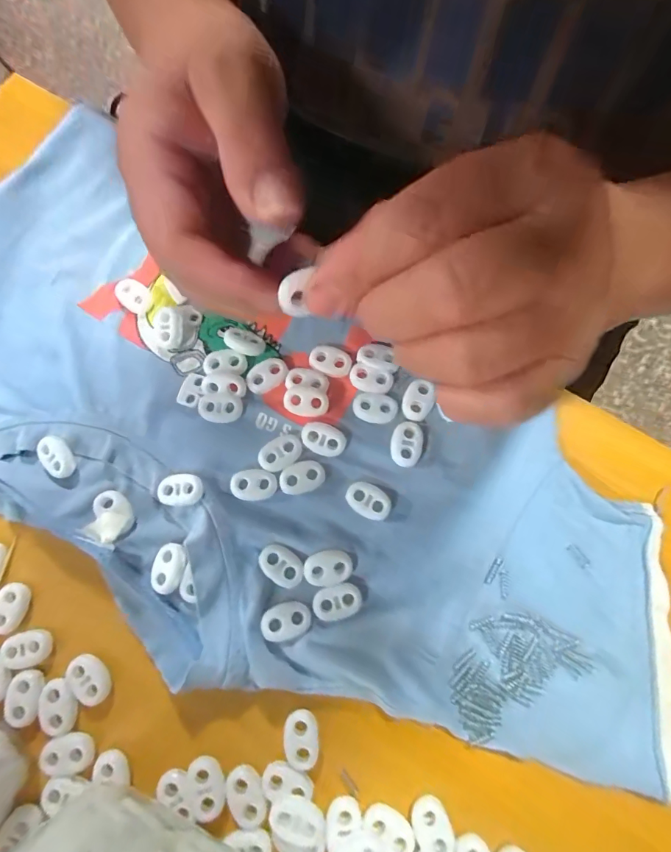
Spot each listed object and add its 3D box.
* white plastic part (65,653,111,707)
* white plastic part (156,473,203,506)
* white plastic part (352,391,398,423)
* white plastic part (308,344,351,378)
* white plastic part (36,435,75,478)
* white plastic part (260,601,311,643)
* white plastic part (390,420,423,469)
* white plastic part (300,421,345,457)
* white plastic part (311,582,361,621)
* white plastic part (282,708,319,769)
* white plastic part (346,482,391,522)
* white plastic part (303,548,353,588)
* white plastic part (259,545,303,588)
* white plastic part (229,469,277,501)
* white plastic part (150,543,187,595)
[{"bbox_3d":[-0.111,0.114,0.194,0.015,0.006,0.022,-27,77,-5],"label":"white plastic part"},{"bbox_3d":[-0.075,0.031,0.209,0.022,0.007,0.015,-2,76,1],"label":"white plastic part"},{"bbox_3d":[0.020,-0.009,0.218,0.021,0.004,0.015,11,77,4],"label":"white plastic part"},{"bbox_3d":[-0.003,-0.034,0.224,0.022,0.005,0.013,19,77,6],"label":"white plastic part"},{"bbox_3d":[-0.139,0.015,0.215,0.014,0.005,0.022,-28,77,-6],"label":"white plastic part"},{"bbox_3d":[-0.022,0.087,0.192,0.022,0.004,0.015,-21,77,-4],"label":"white plastic part"},{"bbox_3d":[0.035,0.009,0.214,0.015,0.004,0.022,9,76,3],"label":"white plastic part"},{"bbox_3d":[-0.006,0.006,0.214,0.022,0.005,0.015,18,77,5],"label":"white plastic part"},{"bbox_3d":[0.001,0.080,0.195,0.022,0.004,0.014,-13,76,-2],"label":"white plastic part"},{"bbox_3d":[-0.015,0.133,0.185,0.015,0.004,0.021,0,76,1],"label":"white plastic part"},{"bbox_3d":[0.016,0.036,0.208,0.022,0.004,0.015,26,78,7],"label":"white plastic part"},{"bbox_3d":[-0.003,0.065,0.199,0.022,0.005,0.016,-11,76,-2],"label":"white plastic part"},{"bbox_3d":[-0.025,0.064,0.200,0.022,0.004,0.015,34,79,9],"label":"white plastic part"},{"bbox_3d":[-0.040,0.028,0.210,0.022,0.004,0.015,1,76,1],"label":"white plastic part"},{"bbox_3d":[-0.078,0.066,0.201,0.015,0.005,0.022,15,77,5],"label":"white plastic part"}]

